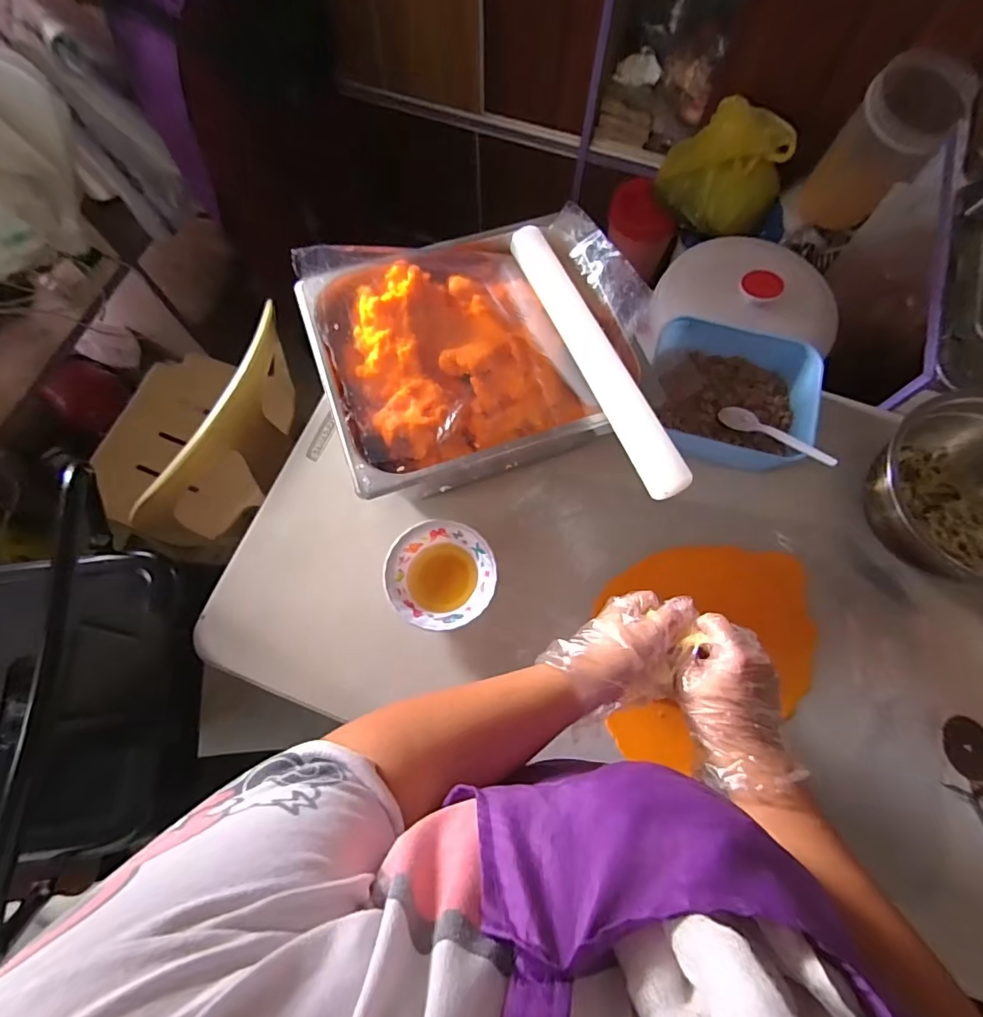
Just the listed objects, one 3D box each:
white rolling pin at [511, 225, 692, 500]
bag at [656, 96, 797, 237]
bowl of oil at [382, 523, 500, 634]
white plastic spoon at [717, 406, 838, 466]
[{"bbox_3d":[0.103,-0.160,0.504,0.034,0.034,0.334,-20,69,-7],"label":"white rolling pin"},{"bbox_3d":[0.461,-0.666,0.970,0.231,0.211,0.104,19,72,6],"label":"bag"},{"bbox_3d":[-0.057,0.082,0.575,0.118,0.069,0.117,0,72,0],"label":"bowl of oil"},{"bbox_3d":[0.334,-0.088,0.584,0.024,0.013,0.146,-34,44,-11],"label":"white plastic spoon"}]

